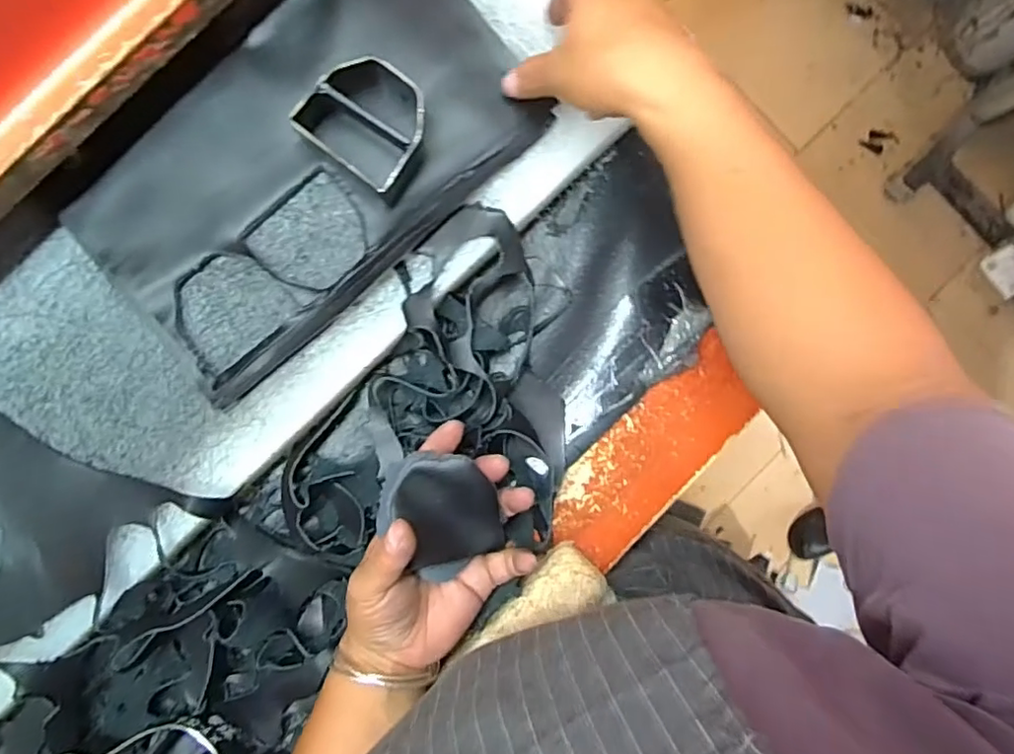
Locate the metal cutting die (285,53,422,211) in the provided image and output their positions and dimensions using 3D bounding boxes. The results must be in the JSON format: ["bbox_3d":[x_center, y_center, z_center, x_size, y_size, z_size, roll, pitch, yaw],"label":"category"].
[{"bbox_3d":[-0.087,-0.159,0.377,0.075,0.037,0.068,36,90,0],"label":"metal cutting die"}]

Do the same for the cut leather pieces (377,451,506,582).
[{"bbox_3d":[-0.041,0.084,0.363,0.070,0.017,0.070,4,90,0],"label":"cut leather pieces"}]

